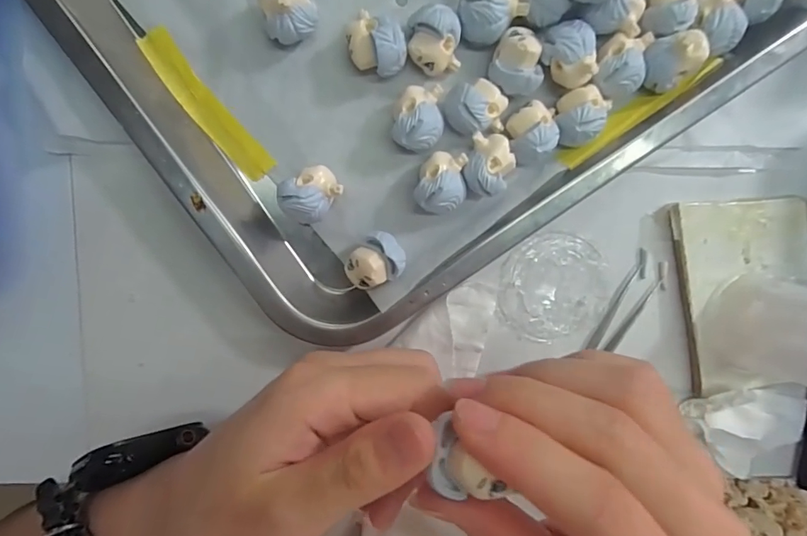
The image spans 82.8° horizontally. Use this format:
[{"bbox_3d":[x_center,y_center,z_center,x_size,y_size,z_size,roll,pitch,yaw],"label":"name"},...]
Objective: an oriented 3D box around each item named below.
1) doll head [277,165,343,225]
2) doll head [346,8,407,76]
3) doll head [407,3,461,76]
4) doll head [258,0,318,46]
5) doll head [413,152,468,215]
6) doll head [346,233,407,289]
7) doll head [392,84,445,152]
[{"bbox_3d":[-0.043,-0.033,0.212,0.027,0.022,0.022,-32,100,2],"label":"doll head"},{"bbox_3d":[-0.012,-0.098,0.204,0.026,0.024,0.022,9,98,-5],"label":"doll head"},{"bbox_3d":[0.014,-0.100,0.205,0.023,0.024,0.024,-1,99,-4],"label":"doll head"},{"bbox_3d":[-0.049,-0.110,0.197,0.021,0.029,0.021,-1,99,-4],"label":"doll head"},{"bbox_3d":[0.018,-0.040,0.217,0.022,0.023,0.028,18,97,-7],"label":"doll head"},{"bbox_3d":[-0.014,-0.003,0.219,0.028,0.022,0.022,-33,100,2],"label":"doll head"},{"bbox_3d":[0.006,-0.068,0.211,0.022,0.024,0.028,2,99,-4],"label":"doll head"}]

